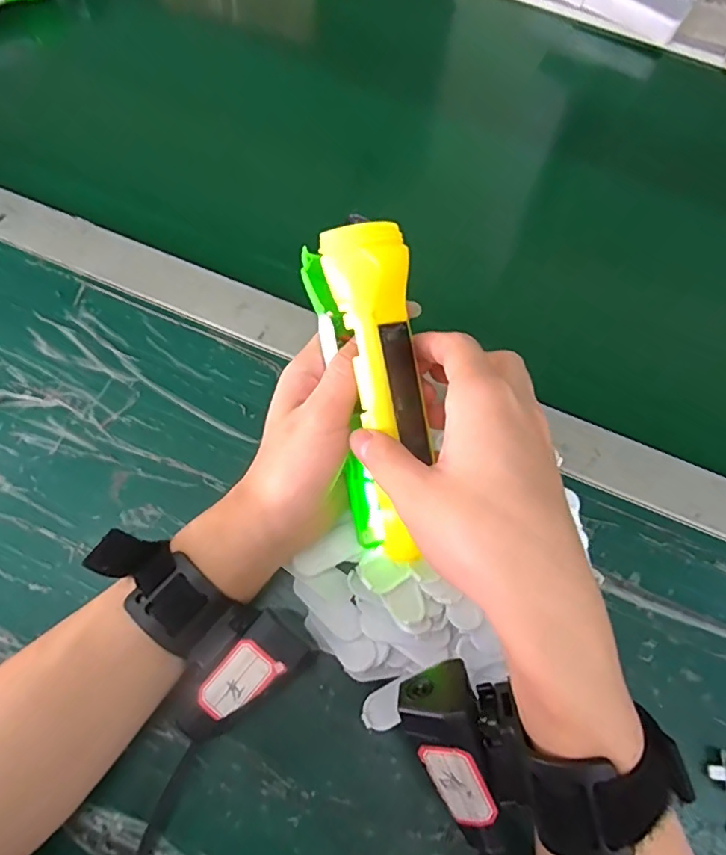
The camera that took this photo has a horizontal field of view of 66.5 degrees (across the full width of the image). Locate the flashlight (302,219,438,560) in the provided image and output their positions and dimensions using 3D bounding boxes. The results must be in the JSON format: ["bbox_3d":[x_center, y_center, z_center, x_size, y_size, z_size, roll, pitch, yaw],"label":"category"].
[{"bbox_3d":[0.006,-0.012,0.288,0.049,0.053,0.172,-8,106,-6],"label":"flashlight"}]

